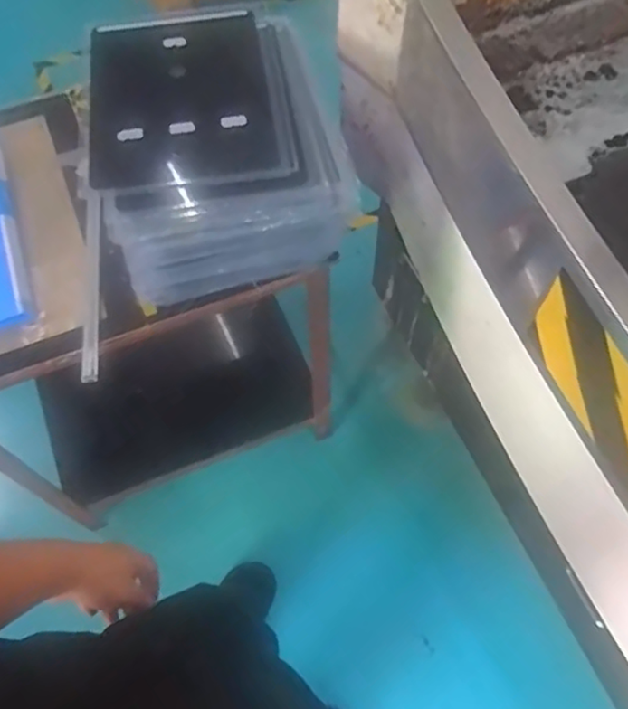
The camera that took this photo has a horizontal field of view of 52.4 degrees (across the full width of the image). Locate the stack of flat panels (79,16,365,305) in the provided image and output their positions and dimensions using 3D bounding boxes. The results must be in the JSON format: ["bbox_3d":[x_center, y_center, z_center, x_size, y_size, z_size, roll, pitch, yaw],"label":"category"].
[{"bbox_3d":[-0.134,-0.252,0.826,0.255,0.184,0.348,-16,63,-6],"label":"stack of flat panels"}]

